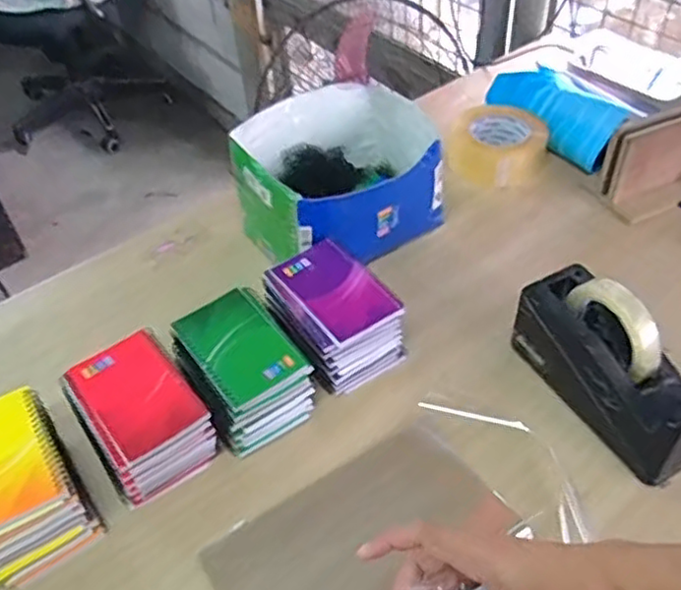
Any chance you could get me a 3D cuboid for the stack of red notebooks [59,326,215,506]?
[{"bbox_3d":[-0.195,0.123,0.667,0.101,0.083,0.143,-29,52,-23],"label":"stack of red notebooks"}]

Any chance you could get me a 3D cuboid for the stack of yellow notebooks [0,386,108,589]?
[{"bbox_3d":[-0.301,0.175,0.627,0.101,0.074,0.152,-28,51,-22],"label":"stack of yellow notebooks"}]

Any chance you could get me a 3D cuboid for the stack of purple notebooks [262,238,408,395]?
[{"bbox_3d":[-0.012,0.025,0.740,0.107,0.094,0.142,-28,51,-22],"label":"stack of purple notebooks"}]

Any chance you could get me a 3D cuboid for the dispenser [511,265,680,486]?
[{"bbox_3d":[0.261,0.068,0.655,0.069,0.138,0.210,-21,49,-17],"label":"dispenser"}]

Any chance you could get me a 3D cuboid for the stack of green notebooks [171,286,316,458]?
[{"bbox_3d":[-0.099,0.075,0.702,0.098,0.094,0.133,-25,50,-20],"label":"stack of green notebooks"}]

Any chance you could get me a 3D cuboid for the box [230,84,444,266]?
[{"bbox_3d":[0.000,-0.149,0.871,0.250,0.139,0.221,-29,52,-23],"label":"box"}]

